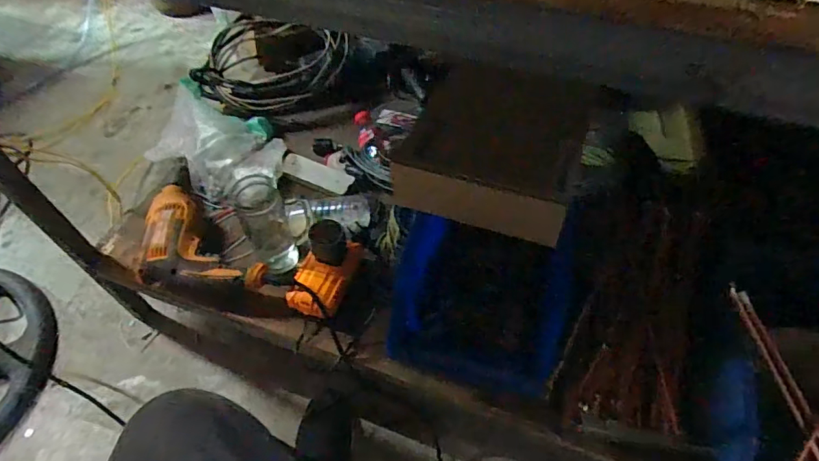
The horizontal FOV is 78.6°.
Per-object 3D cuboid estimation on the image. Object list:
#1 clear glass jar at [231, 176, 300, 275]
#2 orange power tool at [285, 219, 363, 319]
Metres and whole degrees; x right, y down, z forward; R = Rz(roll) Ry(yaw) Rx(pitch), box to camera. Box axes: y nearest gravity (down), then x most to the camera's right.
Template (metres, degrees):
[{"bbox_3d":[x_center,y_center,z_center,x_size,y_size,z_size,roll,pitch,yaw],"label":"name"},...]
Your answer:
[{"bbox_3d":[-0.214,-0.004,0.766,0.069,0.160,0.069,-24,32,-15],"label":"clear glass jar"},{"bbox_3d":[-0.130,0.057,0.744,0.076,0.077,0.129,16,56,13],"label":"orange power tool"}]

